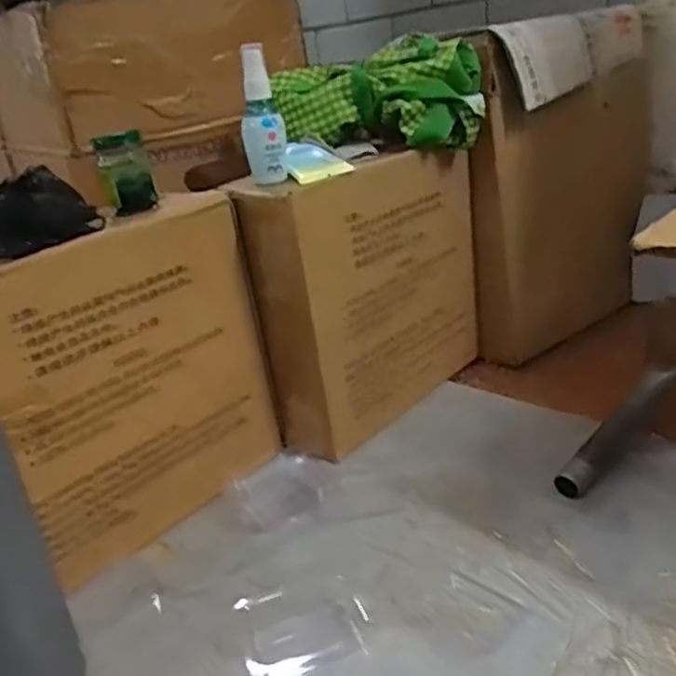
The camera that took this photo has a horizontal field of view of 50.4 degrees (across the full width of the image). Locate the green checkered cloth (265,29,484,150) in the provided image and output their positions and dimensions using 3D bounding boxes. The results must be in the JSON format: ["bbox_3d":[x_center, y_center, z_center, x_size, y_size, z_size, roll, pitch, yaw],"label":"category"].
[{"bbox_3d":[0.043,-0.252,0.754,0.213,0.096,0.099,0,23,21],"label":"green checkered cloth"}]

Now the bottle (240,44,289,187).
[{"bbox_3d":[-0.069,-0.196,0.646,0.038,0.122,0.029,-9,22,-2],"label":"bottle"}]

